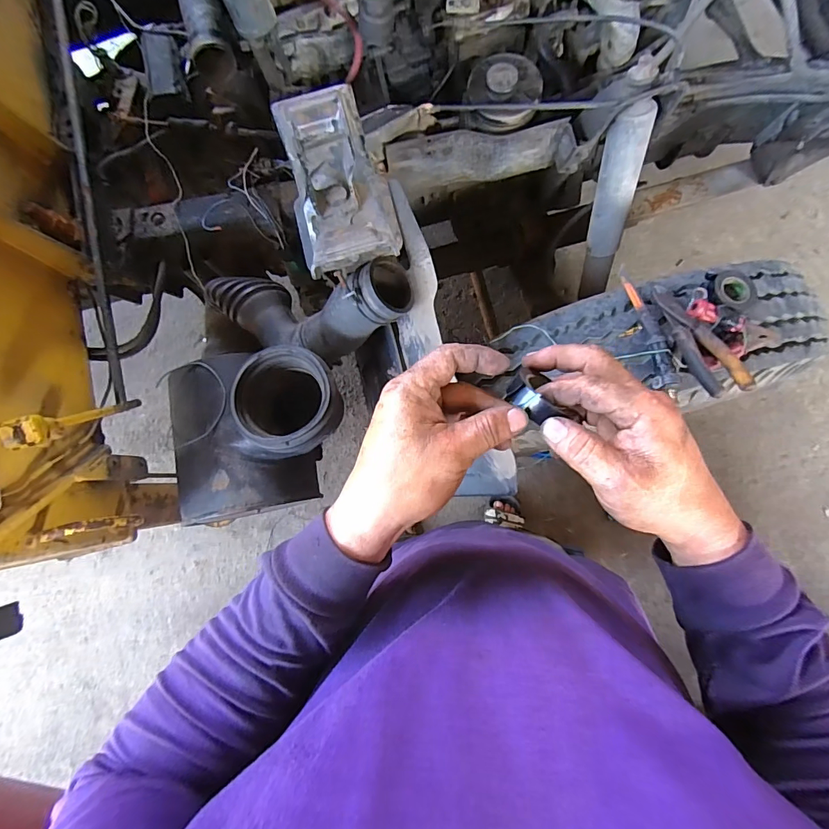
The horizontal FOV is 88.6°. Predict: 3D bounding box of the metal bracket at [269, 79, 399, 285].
[{"bbox_3d":[-0.082,-0.257,0.494,0.100,0.086,0.196,-15,81,1],"label":"metal bracket"}]

